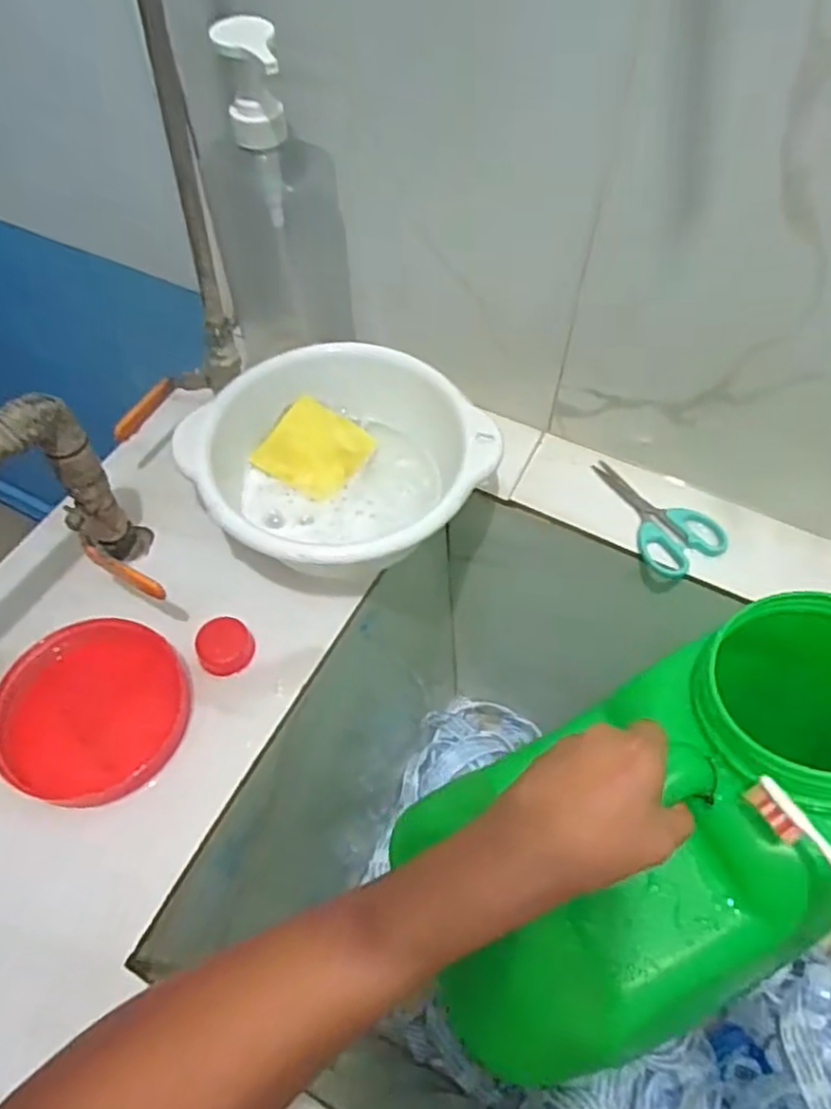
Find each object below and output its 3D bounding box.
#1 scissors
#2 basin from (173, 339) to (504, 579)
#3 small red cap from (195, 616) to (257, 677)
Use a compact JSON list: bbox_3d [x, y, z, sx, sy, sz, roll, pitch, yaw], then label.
[{"bbox_3d":[0.193,-0.038,0.575,0.064,0.012,0.120,-20,59,-13],"label":"scissors"},{"bbox_3d":[-0.057,-0.061,0.535,0.188,0.075,0.188,0,57,0],"label":"basin"},{"bbox_3d":[-0.135,0.066,0.506,0.039,0.021,0.039,0,57,0],"label":"small red cap"}]

